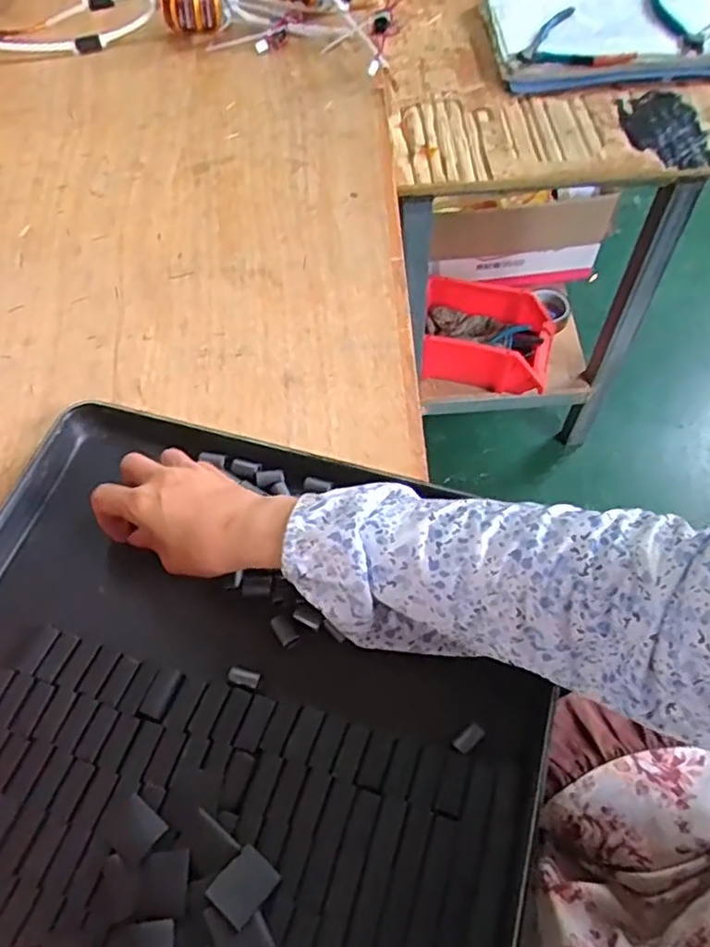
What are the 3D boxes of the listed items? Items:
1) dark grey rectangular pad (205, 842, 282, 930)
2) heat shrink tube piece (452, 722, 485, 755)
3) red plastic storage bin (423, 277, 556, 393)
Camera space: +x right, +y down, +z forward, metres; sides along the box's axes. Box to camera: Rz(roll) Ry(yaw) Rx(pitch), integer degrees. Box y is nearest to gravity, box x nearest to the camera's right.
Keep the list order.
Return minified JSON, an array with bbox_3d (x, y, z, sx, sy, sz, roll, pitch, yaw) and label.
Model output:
[{"bbox_3d":[-0.059,0.219,0.349,0.026,0.004,0.032,37,49,18],"label":"dark grey rectangular pad"},{"bbox_3d":[0.069,0.158,0.392,0.020,0.004,0.010,-39,65,-18],"label":"heat shrink tube piece"},{"bbox_3d":[0.240,-0.253,1.208,0.238,0.103,0.166,13,61,11],"label":"red plastic storage bin"}]

